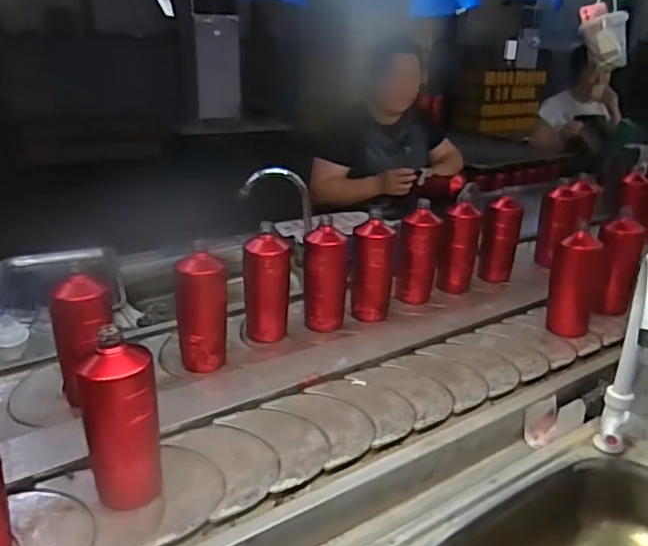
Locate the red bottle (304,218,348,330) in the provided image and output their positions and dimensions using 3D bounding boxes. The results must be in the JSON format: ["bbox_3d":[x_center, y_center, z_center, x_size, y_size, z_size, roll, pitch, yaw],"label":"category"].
[{"bbox_3d":[0.002,0.009,1.081,0.075,0.177,0.065,11,25,24],"label":"red bottle"}]

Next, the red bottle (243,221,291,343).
[{"bbox_3d":[-0.103,0.025,1.035,0.076,0.188,0.066,10,25,22],"label":"red bottle"}]

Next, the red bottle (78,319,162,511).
[{"bbox_3d":[-0.229,0.173,0.662,0.075,0.198,0.070,5,23,11],"label":"red bottle"}]

